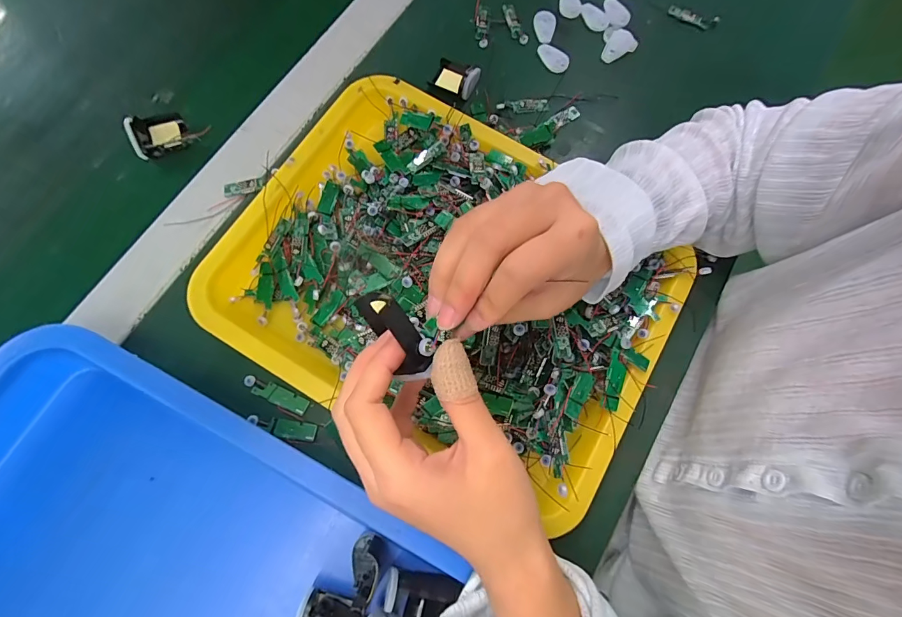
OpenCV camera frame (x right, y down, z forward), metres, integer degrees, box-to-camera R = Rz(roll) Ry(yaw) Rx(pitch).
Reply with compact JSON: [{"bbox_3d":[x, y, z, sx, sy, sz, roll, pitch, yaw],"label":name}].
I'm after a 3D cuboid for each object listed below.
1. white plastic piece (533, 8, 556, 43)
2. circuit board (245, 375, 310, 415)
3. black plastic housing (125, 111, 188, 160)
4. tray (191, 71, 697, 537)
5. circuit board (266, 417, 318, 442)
[{"bbox_3d":[0.097,-0.291,0.407,0.021,0.006,0.038,5,75,-1],"label":"white plastic piece"},{"bbox_3d":[-0.136,0.066,0.307,0.053,0.009,0.013,23,75,4],"label":"circuit board"},{"bbox_3d":[-0.268,-0.163,0.360,0.042,0.024,0.041,-22,77,-8],"label":"black plastic housing"},{"bbox_3d":[-0.006,-0.028,0.310,0.340,0.045,0.259,30,76,5],"label":"tray"},{"bbox_3d":[-0.121,0.092,0.301,0.036,0.005,0.013,9,75,0],"label":"circuit board"}]

